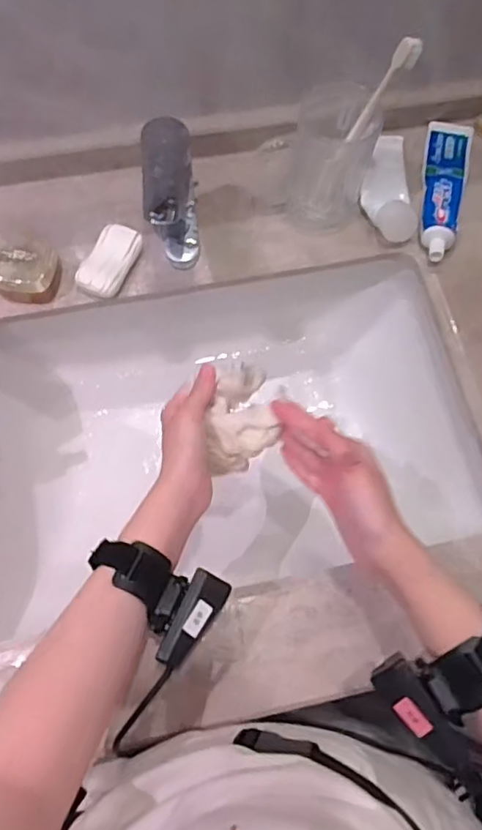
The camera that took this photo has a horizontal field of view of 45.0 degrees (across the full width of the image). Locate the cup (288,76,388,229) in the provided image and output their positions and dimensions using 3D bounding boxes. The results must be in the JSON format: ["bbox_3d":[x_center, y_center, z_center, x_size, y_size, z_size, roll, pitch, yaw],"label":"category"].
[{"bbox_3d":[0.094,-0.268,0.600,0.077,0.134,0.075,1,70,-4],"label":"cup"}]

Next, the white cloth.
[{"bbox_3d":[0.000,0.003,0.496,0.056,0.039,0.083,-9,70,-4],"label":"white cloth"}]

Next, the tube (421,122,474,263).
[{"bbox_3d":[0.228,-0.263,0.656,0.050,0.029,0.211,16,70,2],"label":"tube"}]

